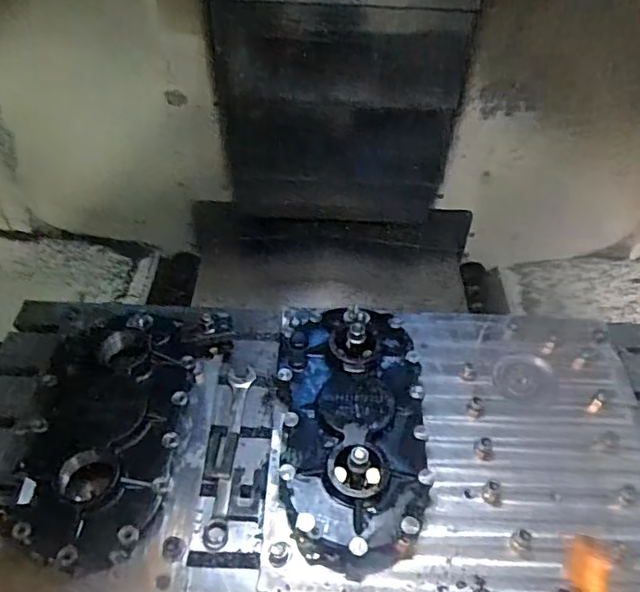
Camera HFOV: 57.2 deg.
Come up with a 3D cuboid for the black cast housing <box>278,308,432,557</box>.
[{"bbox_3d":[0.048,0.175,0.885,0.226,0.076,0.397,3,46,0],"label":"black cast housing"}]

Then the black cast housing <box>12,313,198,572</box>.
[{"bbox_3d":[-0.324,0.197,0.878,0.227,0.060,0.370,5,46,2],"label":"black cast housing"}]

